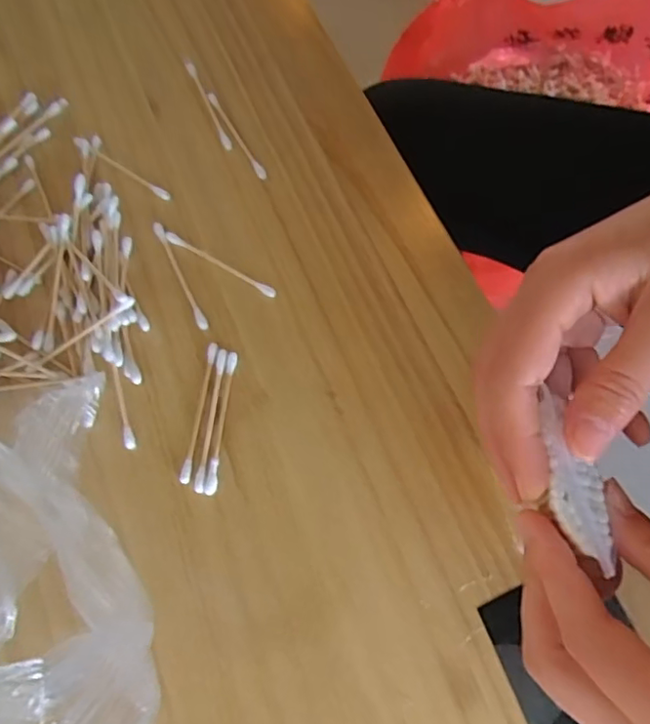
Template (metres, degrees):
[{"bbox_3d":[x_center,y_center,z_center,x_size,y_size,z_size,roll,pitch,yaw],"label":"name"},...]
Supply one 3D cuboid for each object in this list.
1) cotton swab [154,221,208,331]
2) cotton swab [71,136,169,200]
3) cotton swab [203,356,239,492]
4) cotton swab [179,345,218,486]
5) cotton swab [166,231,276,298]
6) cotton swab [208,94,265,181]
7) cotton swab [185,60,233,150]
[{"bbox_3d":[-0.080,-0.049,0.311,0.006,0.004,0.072,-25,72,-9],"label":"cotton swab"},{"bbox_3d":[-0.121,-0.116,0.334,0.072,0.005,0.006,32,73,11],"label":"cotton swab"},{"bbox_3d":[-0.052,0.029,0.283,0.006,0.004,0.072,6,71,2],"label":"cotton swab"},{"bbox_3d":[-0.063,0.024,0.285,0.005,0.004,0.072,8,71,3],"label":"cotton swab"},{"bbox_3d":[-0.058,-0.055,0.313,0.072,0.004,0.006,30,73,10],"label":"cotton swab"},{"bbox_3d":[-0.054,-0.140,0.342,0.005,0.004,0.072,-29,73,-10],"label":"cotton swab"},{"bbox_3d":[-0.073,-0.163,0.351,0.006,0.004,0.075,-23,72,-8],"label":"cotton swab"}]

